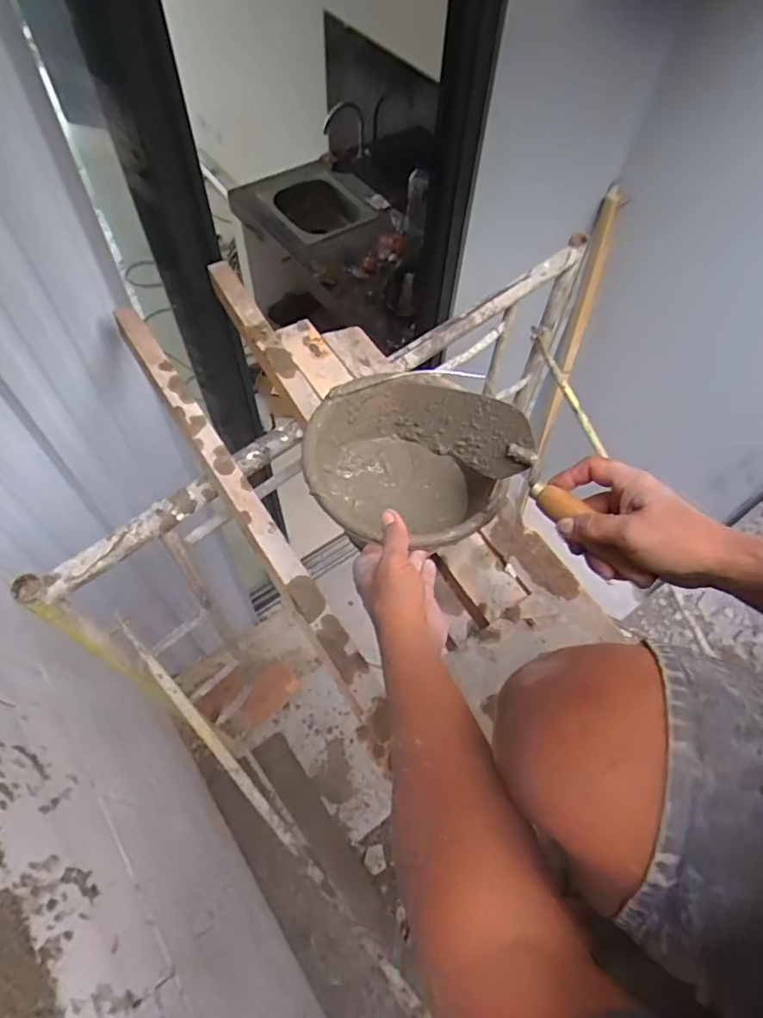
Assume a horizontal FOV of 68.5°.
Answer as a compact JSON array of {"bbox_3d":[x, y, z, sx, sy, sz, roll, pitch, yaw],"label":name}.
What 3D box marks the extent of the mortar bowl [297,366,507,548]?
[{"bbox_3d":[0.017,-0.037,0.702,0.210,0.125,0.231,1,59,-2],"label":"mortar bowl"}]

